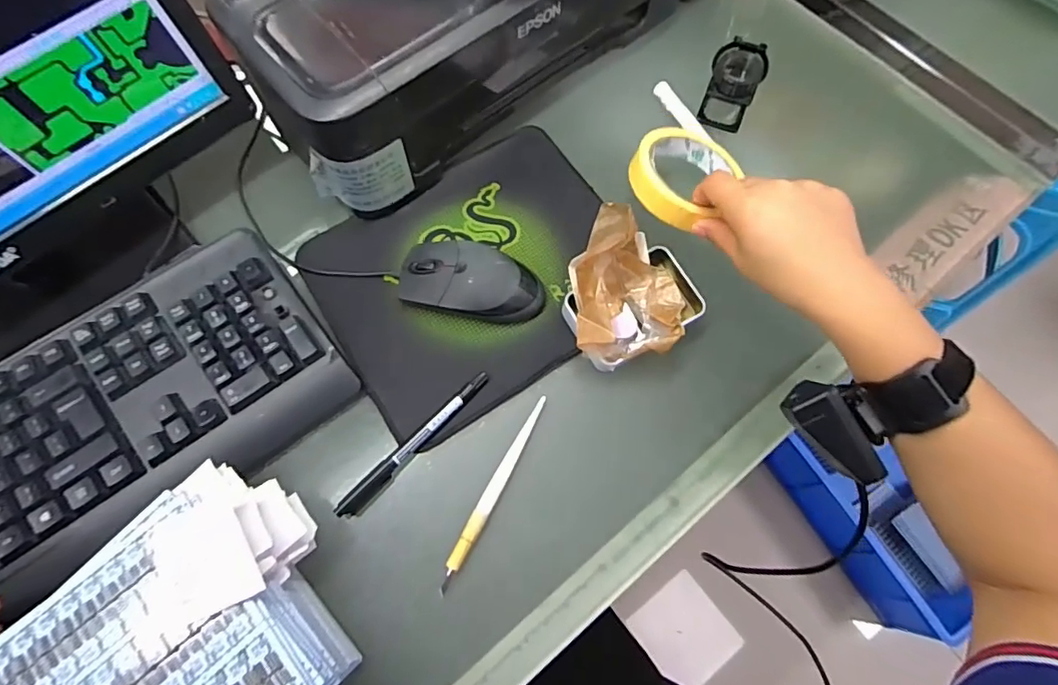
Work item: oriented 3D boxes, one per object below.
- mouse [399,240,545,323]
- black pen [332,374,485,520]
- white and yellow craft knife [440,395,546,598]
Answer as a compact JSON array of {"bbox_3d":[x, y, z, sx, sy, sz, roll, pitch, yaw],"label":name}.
[{"bbox_3d":[-0.045,-0.048,0.419,0.110,0.036,0.055,6,69,2],"label":"mouse"},{"bbox_3d":[-0.081,0.072,0.384,0.012,0.011,0.138,43,75,14],"label":"black pen"},{"bbox_3d":[-0.024,0.103,0.375,0.011,0.007,0.147,27,71,9],"label":"white and yellow craft knife"}]

